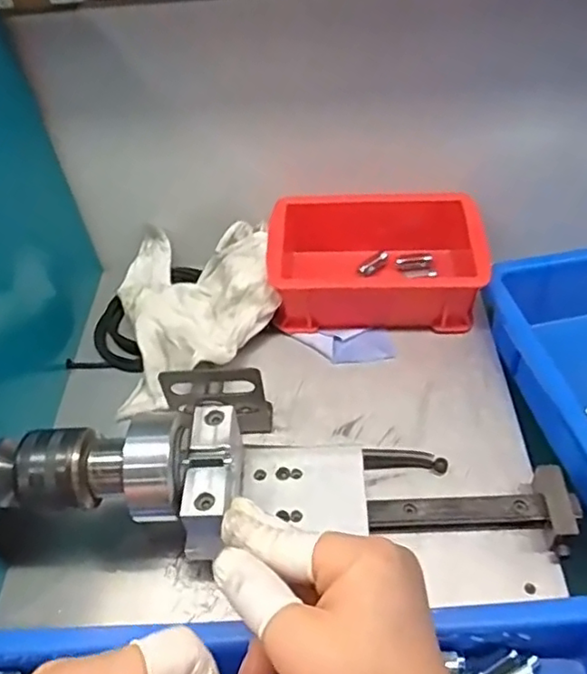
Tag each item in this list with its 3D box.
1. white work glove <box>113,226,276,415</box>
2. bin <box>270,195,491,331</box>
[{"bbox_3d":[-0.073,-0.034,0.459,0.117,0.050,0.148,-11,47,-4],"label":"white work glove"},{"bbox_3d":[0.059,-0.055,0.461,0.147,0.058,0.101,-2,47,4],"label":"bin"}]

